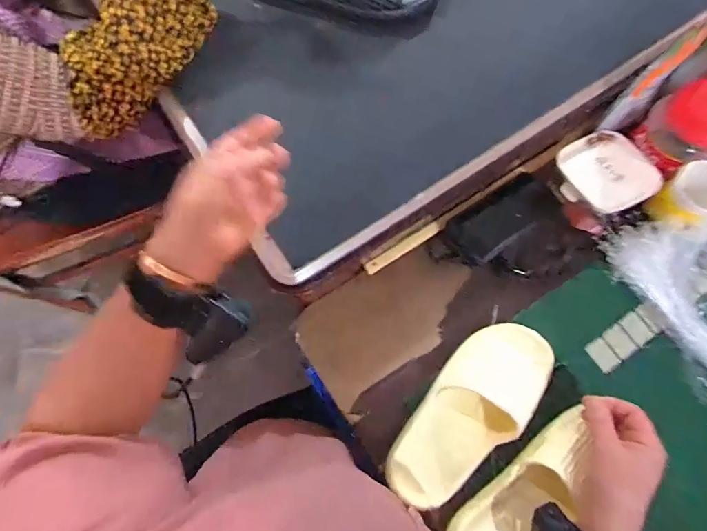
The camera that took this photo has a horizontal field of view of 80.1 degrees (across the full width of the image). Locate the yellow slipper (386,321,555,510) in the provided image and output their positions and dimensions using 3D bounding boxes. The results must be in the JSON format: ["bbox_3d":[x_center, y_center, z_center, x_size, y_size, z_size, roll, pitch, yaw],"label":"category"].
[{"bbox_3d":[0.138,0.168,0.495,0.100,0.058,0.252,40,76,9],"label":"yellow slipper"}]

